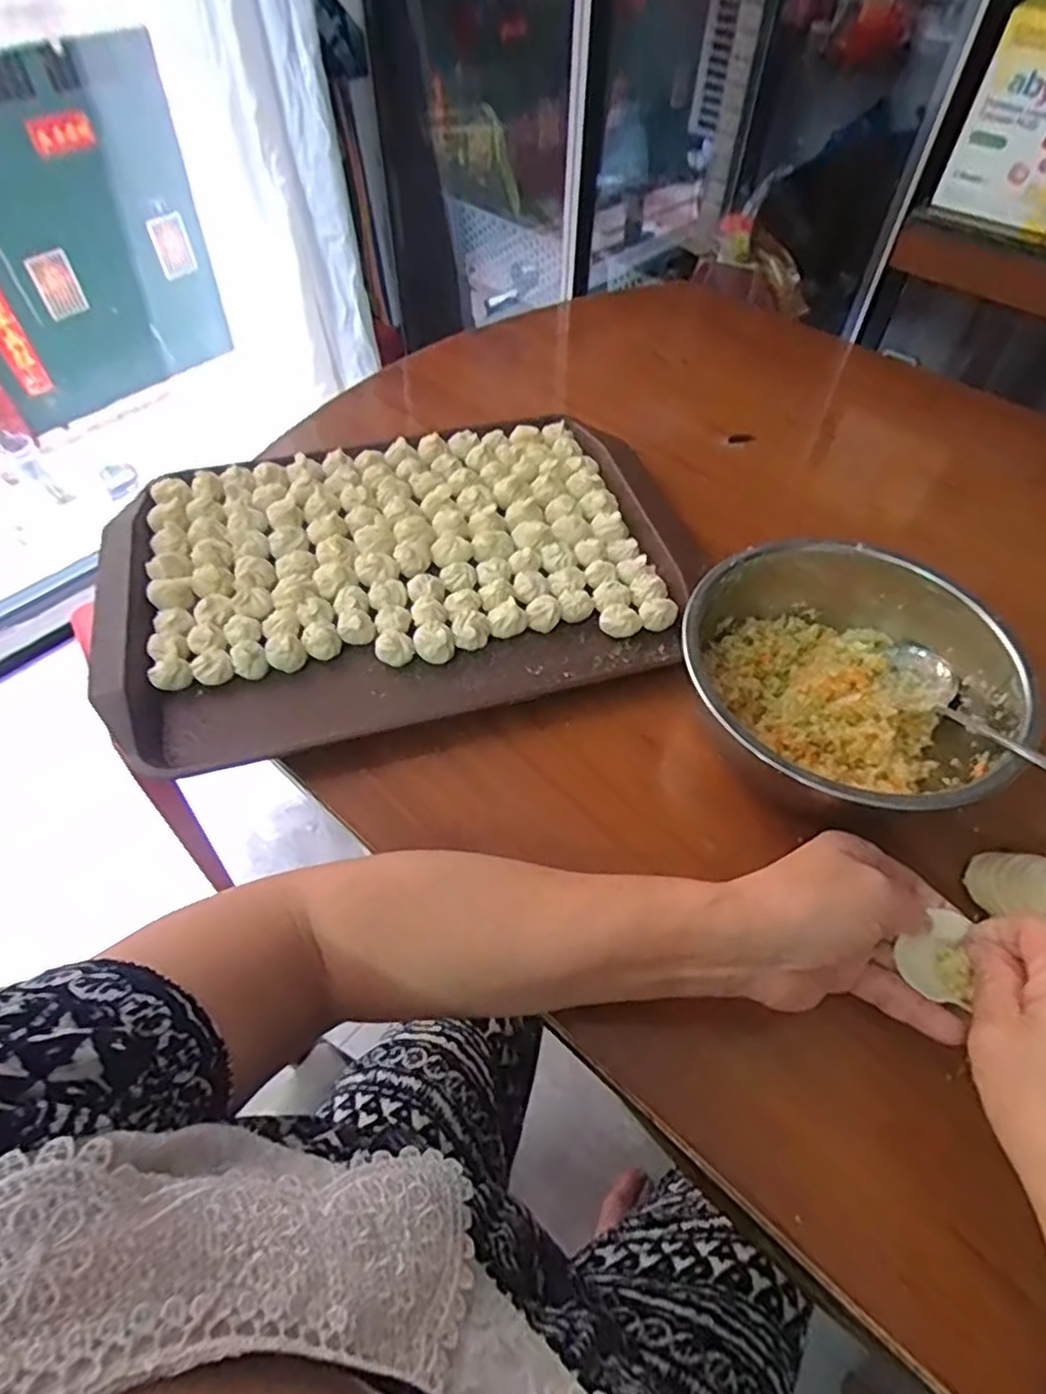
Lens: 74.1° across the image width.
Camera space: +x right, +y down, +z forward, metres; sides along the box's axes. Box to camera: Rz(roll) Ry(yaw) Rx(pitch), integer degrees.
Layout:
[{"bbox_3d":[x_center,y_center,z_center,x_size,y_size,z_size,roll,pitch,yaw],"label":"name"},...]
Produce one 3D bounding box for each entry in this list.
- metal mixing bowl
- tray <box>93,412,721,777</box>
[{"bbox_3d":[0.194,-0.009,0.413,0.171,0.067,0.180,0,54,0],"label":"metal mixing bowl"},{"bbox_3d":[-0.089,-0.096,0.511,0.401,0.032,0.279,-14,55,-11],"label":"tray"}]

